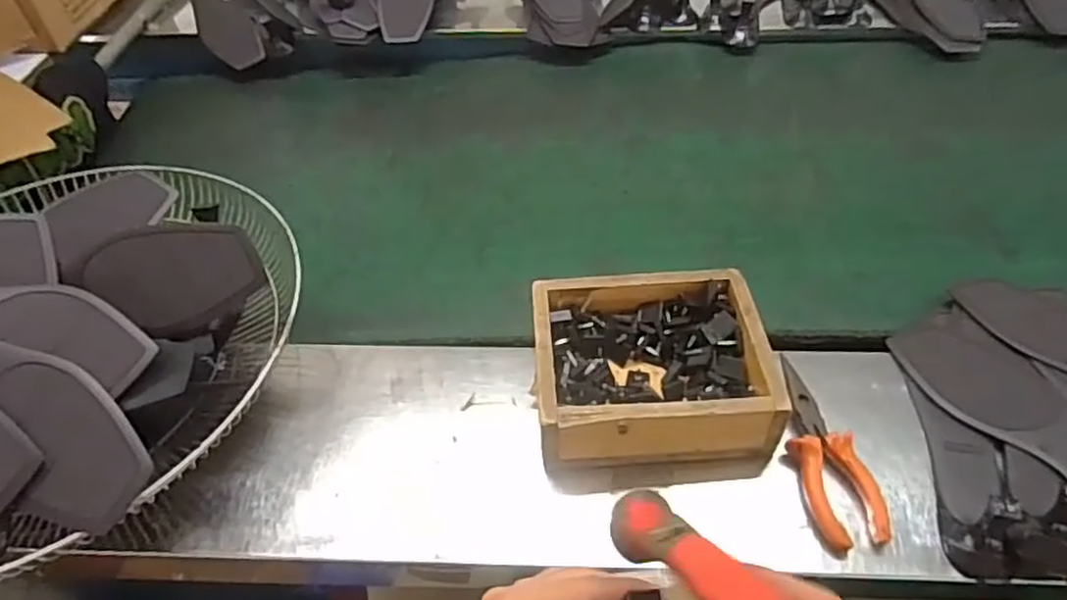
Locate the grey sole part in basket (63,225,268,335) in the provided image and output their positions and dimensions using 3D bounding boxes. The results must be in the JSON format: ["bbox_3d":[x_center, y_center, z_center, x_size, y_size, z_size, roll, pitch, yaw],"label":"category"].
[{"bbox_3d":[-0.273,-0.018,0.523,0.124,0.085,0.018,-24,10,-13],"label":"grey sole part in basket"}]

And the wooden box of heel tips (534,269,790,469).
[{"bbox_3d":[0.092,0.049,0.559,0.179,0.055,0.156,-5,47,-1],"label":"wooden box of heel tips"}]

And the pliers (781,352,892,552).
[{"bbox_3d":[0.217,0.113,0.528,0.048,0.026,0.147,-8,47,-5],"label":"pliers"}]

